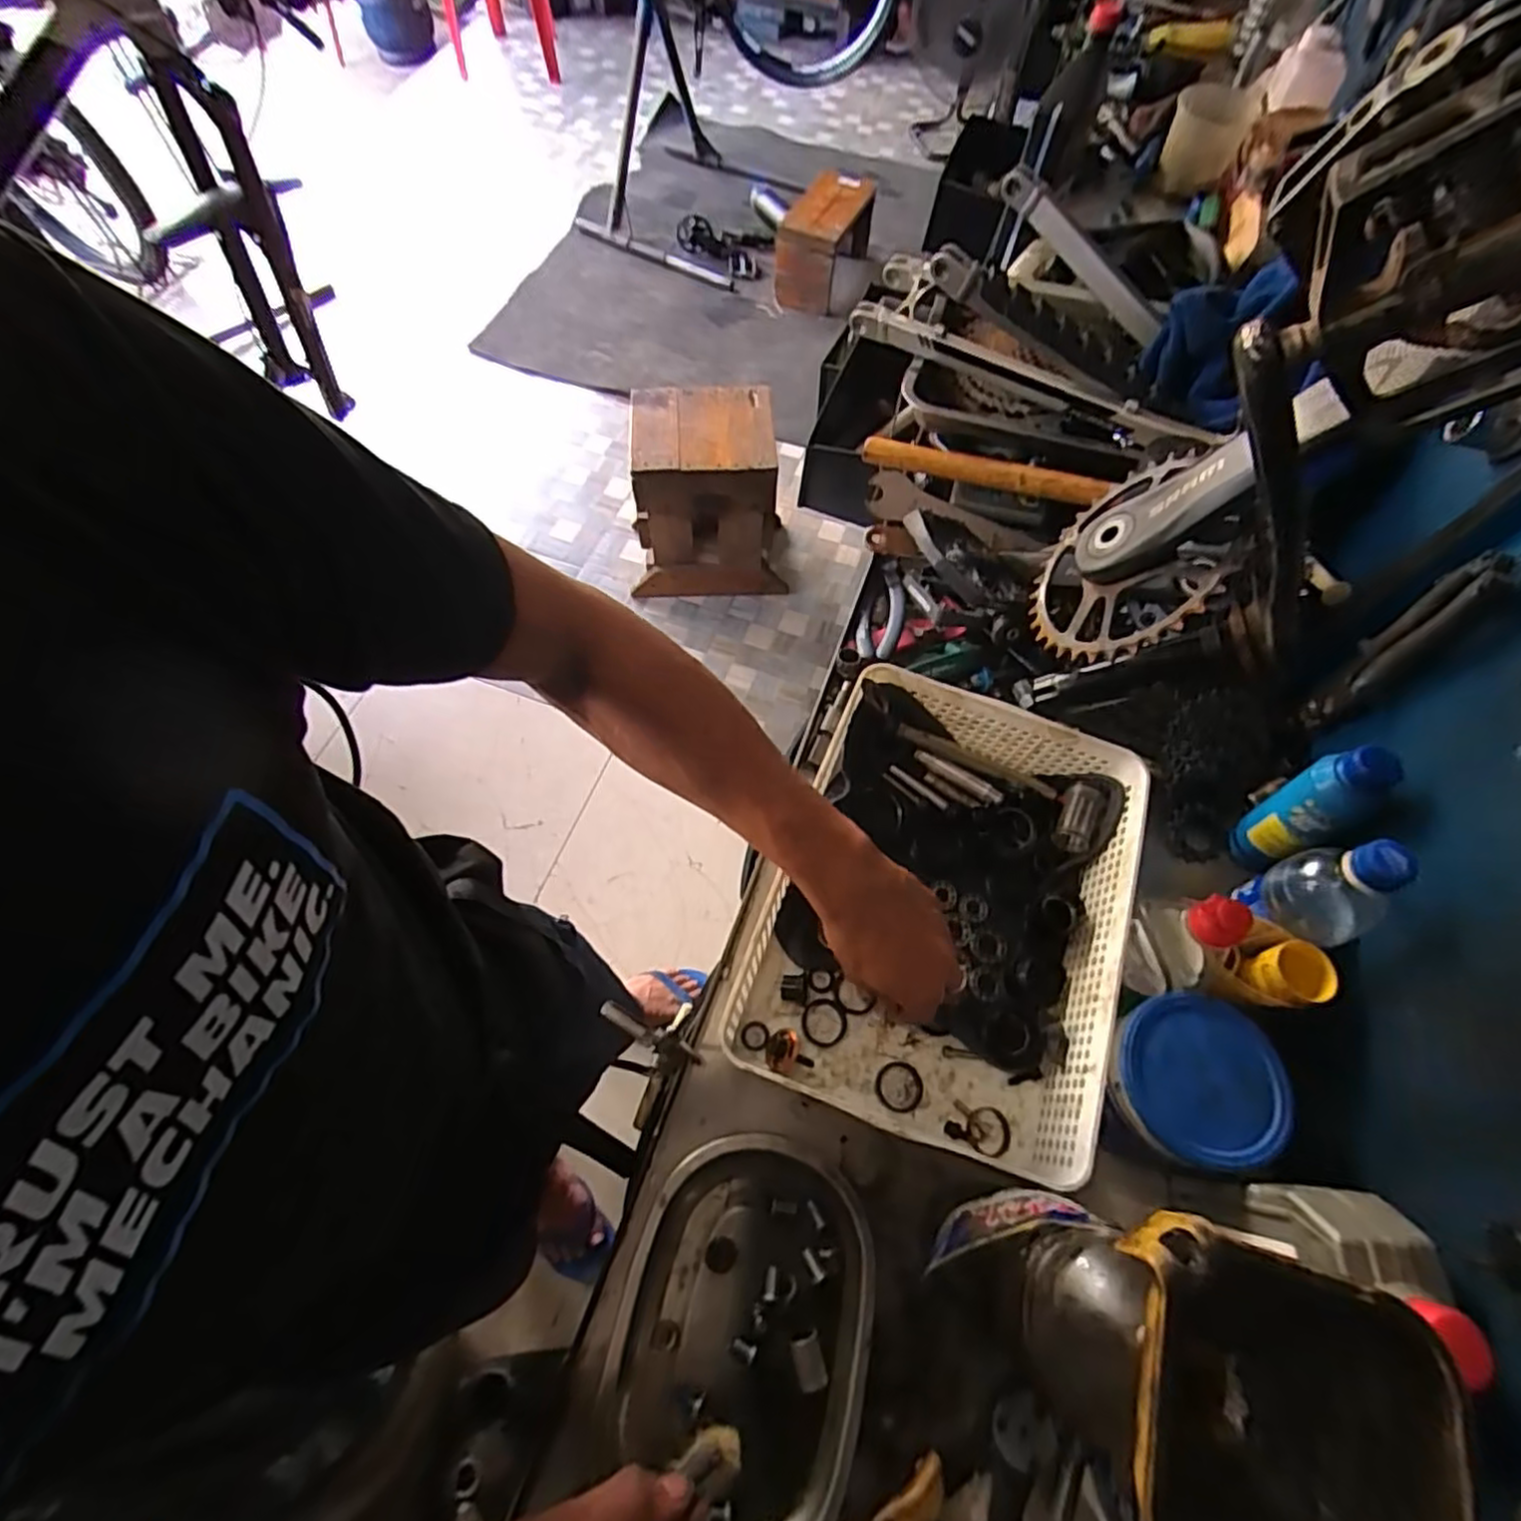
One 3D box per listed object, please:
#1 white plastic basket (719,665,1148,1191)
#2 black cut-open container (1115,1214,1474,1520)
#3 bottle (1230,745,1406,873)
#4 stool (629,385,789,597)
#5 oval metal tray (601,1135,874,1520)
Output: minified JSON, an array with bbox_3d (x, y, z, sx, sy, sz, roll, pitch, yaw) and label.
[{"bbox_3d":[0.141,0.109,0.548,0.254,0.084,0.325,22,65,8],"label":"white plastic basket"},{"bbox_3d":[0.155,0.209,0.223,0.093,0.064,0.092,17,64,6],"label":"black cut-open container"},{"bbox_3d":[0.422,0.038,0.546,0.039,0.145,0.049,-24,67,-13],"label":"bottle"},{"bbox_3d":[-0.114,-0.609,1.659,0.343,0.403,0.261,2,64,-1],"label":"stool"},{"bbox_3d":[-0.010,0.359,0.447,0.157,0.035,0.210,16,64,6],"label":"oval metal tray"}]

